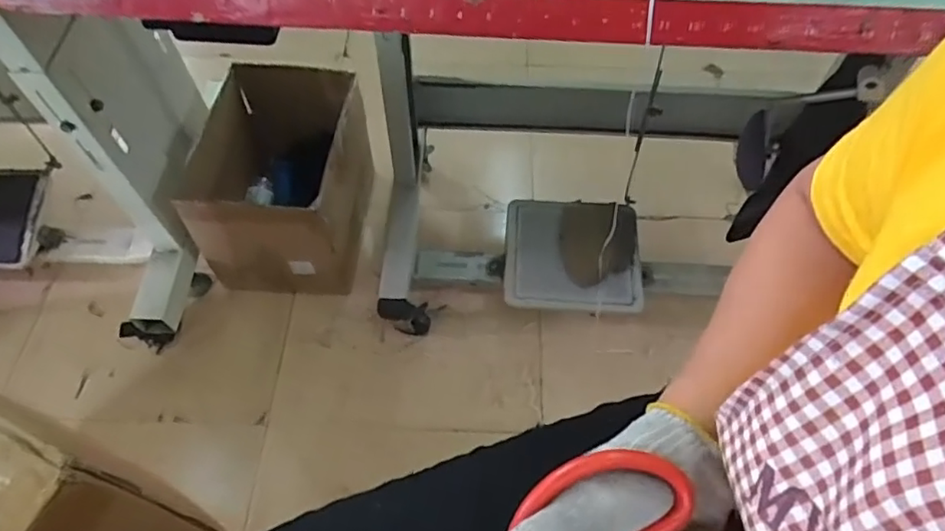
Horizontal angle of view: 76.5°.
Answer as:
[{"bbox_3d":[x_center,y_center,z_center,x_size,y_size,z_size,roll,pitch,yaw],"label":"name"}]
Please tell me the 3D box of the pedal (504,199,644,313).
[{"bbox_3d":[0.192,-0.025,1.130,0.259,0.052,0.218,5,68,-8],"label":"pedal"}]

